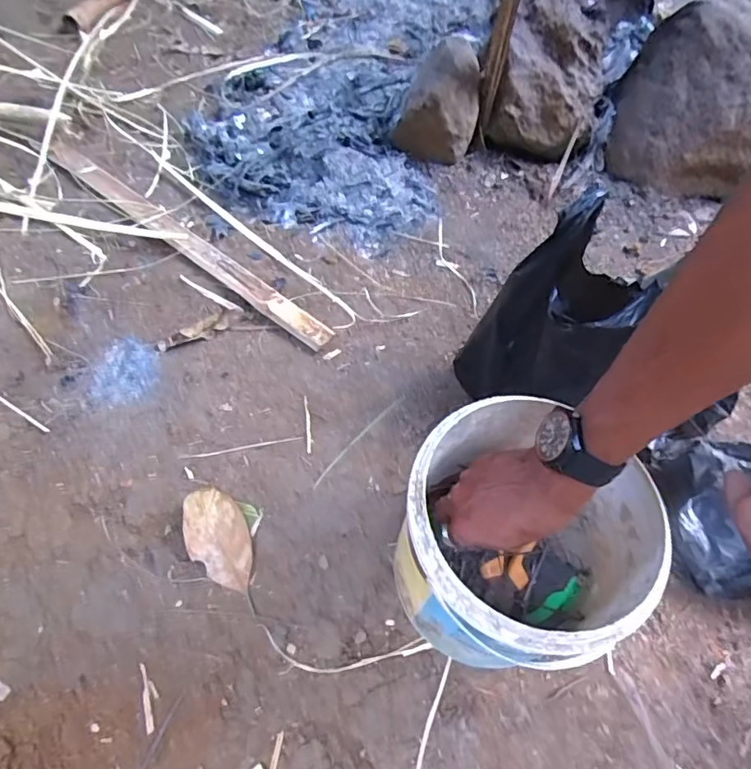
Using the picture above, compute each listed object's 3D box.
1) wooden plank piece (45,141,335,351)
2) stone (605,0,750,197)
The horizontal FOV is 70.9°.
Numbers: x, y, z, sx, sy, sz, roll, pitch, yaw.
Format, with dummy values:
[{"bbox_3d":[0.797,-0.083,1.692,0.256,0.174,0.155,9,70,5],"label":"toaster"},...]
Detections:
[{"bbox_3d":[-0.281,-0.208,0.745,0.553,0.021,0.035,35,62,17],"label":"wooden plank piece"},{"bbox_3d":[0.486,-0.436,0.817,0.212,0.200,0.154,13,57,2],"label":"stone"}]

